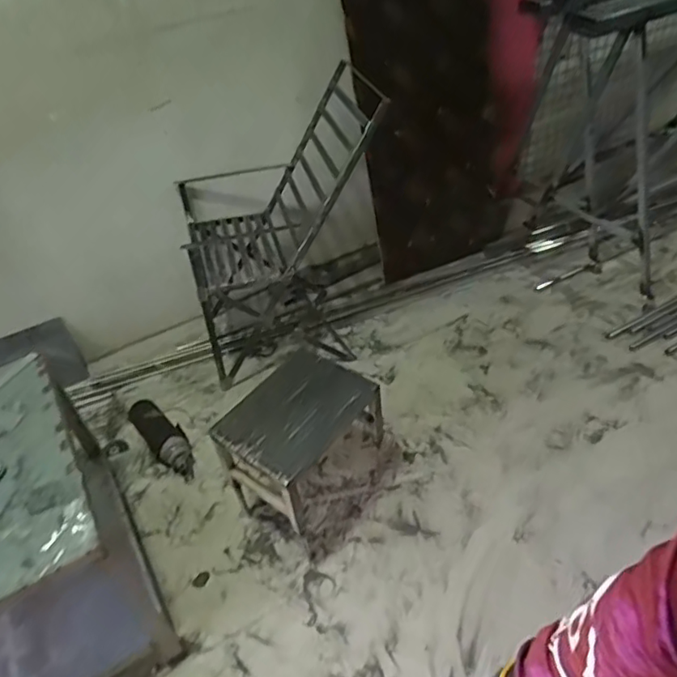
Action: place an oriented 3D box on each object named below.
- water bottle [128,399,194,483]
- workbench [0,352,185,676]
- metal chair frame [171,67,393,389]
[{"bbox_3d":[-0.558,0.313,1.847,0.115,0.081,0.336,-33,49,-25],"label":"water bottle"},{"bbox_3d":[-0.798,0.491,1.237,0.609,0.491,0.598,-26,46,-19],"label":"workbench"},{"bbox_3d":[-0.181,-0.356,1.954,0.649,0.846,0.476,-12,43,-5],"label":"metal chair frame"}]

